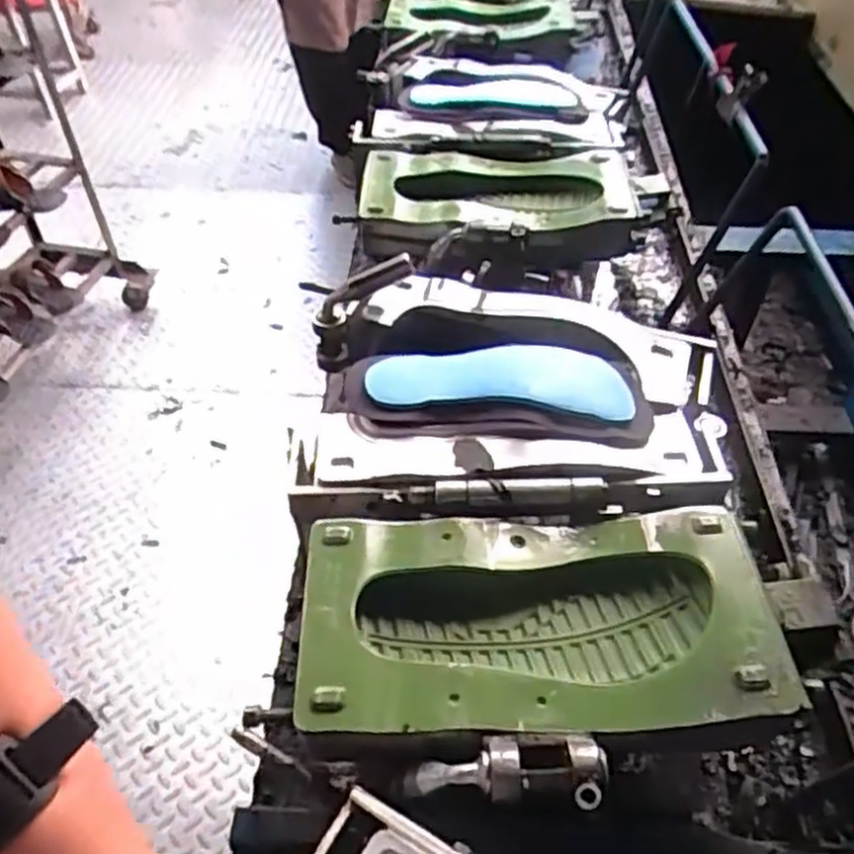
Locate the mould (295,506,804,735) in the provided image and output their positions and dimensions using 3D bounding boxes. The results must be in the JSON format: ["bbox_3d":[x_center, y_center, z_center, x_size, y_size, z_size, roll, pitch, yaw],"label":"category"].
[{"bbox_3d":[0.078,0.145,0.561,0.331,0.051,0.165,0,48,0],"label":"mould"}]

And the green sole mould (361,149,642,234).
[{"bbox_3d":[0.085,-0.295,0.970,0.341,0.053,0.177,4,48,2],"label":"green sole mould"}]

